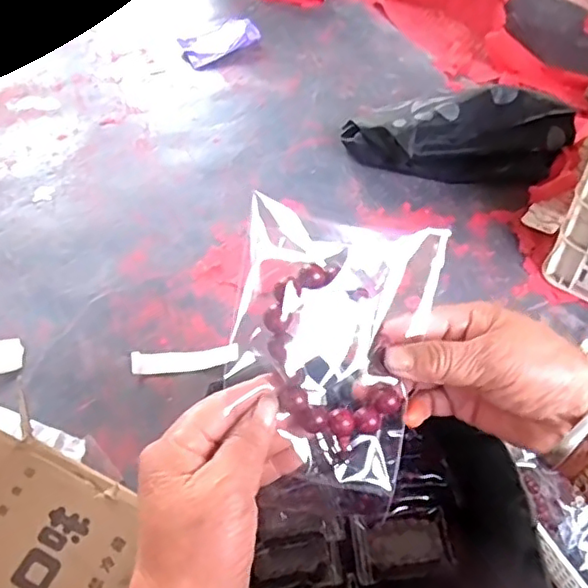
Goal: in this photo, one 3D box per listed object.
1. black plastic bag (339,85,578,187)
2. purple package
[{"bbox_3d":[0.343,-0.307,1.185,0.455,0.151,0.169,-7,50,-2],"label":"black plastic bag"},{"bbox_3d":[-0.209,-0.685,1.594,0.218,0.043,0.138,-37,57,-25],"label":"purple package"}]

